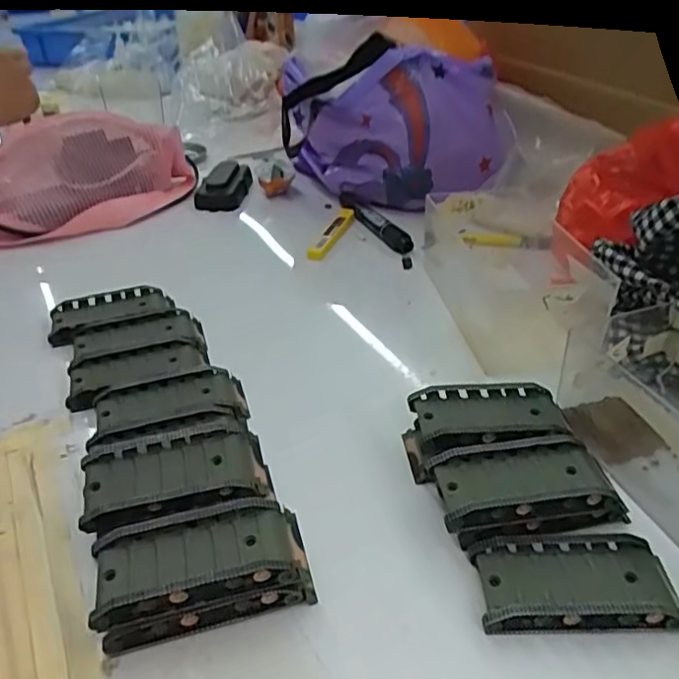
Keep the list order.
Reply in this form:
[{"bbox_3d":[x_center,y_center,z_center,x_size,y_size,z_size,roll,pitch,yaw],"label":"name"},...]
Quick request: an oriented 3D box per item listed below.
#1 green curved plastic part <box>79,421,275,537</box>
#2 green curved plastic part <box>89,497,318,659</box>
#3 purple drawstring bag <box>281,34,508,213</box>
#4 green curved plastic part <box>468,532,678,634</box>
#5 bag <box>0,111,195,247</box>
[{"bbox_3d":[-0.090,0.081,0.347,0.098,0.031,0.058,-8,36,-10],"label":"green curved plastic part"},{"bbox_3d":[-0.066,0.111,0.302,0.096,0.036,0.047,-10,36,-12],"label":"green curved plastic part"},{"bbox_3d":[0.056,-0.225,0.665,0.234,0.158,0.094,4,35,7],"label":"purple drawstring bag"},{"bbox_3d":[0.117,0.119,0.303,0.095,0.020,0.045,0,35,1],"label":"green curved plastic part"},{"bbox_3d":[-0.303,-0.157,0.669,0.309,0.124,0.116,-24,41,-29],"label":"bag"}]

